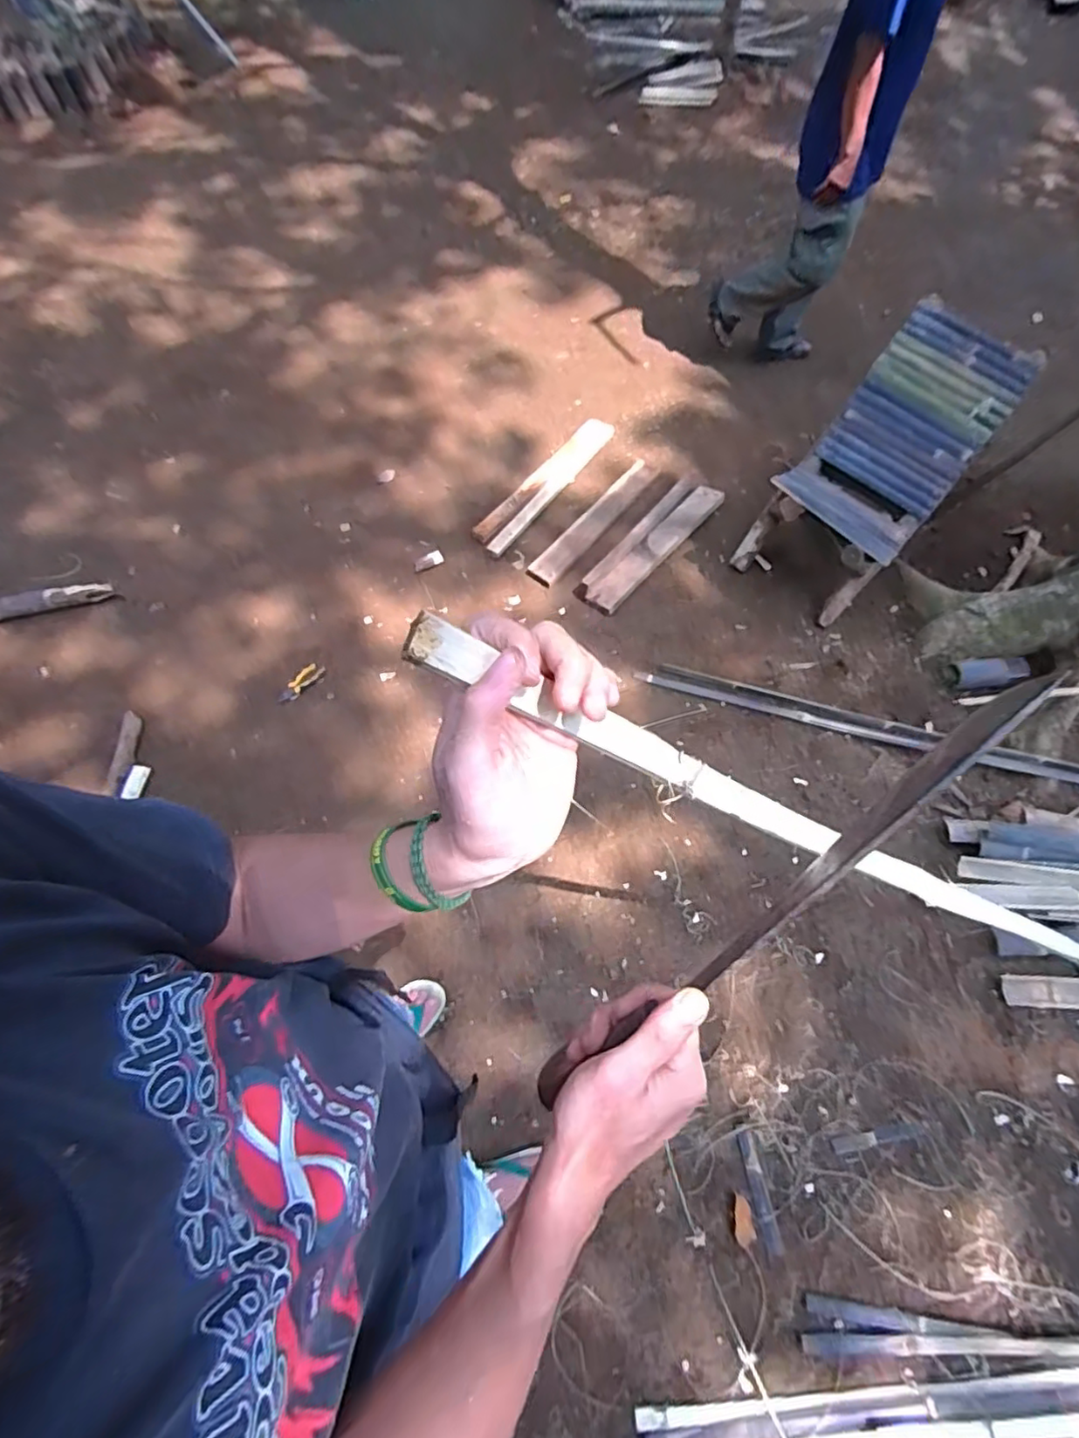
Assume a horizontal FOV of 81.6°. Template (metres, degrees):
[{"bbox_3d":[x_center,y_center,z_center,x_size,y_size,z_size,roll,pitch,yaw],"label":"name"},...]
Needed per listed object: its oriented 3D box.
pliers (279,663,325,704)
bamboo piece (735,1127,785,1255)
[{"bbox_3d":[-0.705,-0.103,1.851,0.041,0.031,0.158,29,64,14],"label":"pliers"},{"bbox_3d":[0.443,0.949,1.259,0.034,0.020,0.202,-6,64,-6],"label":"bamboo piece"}]

